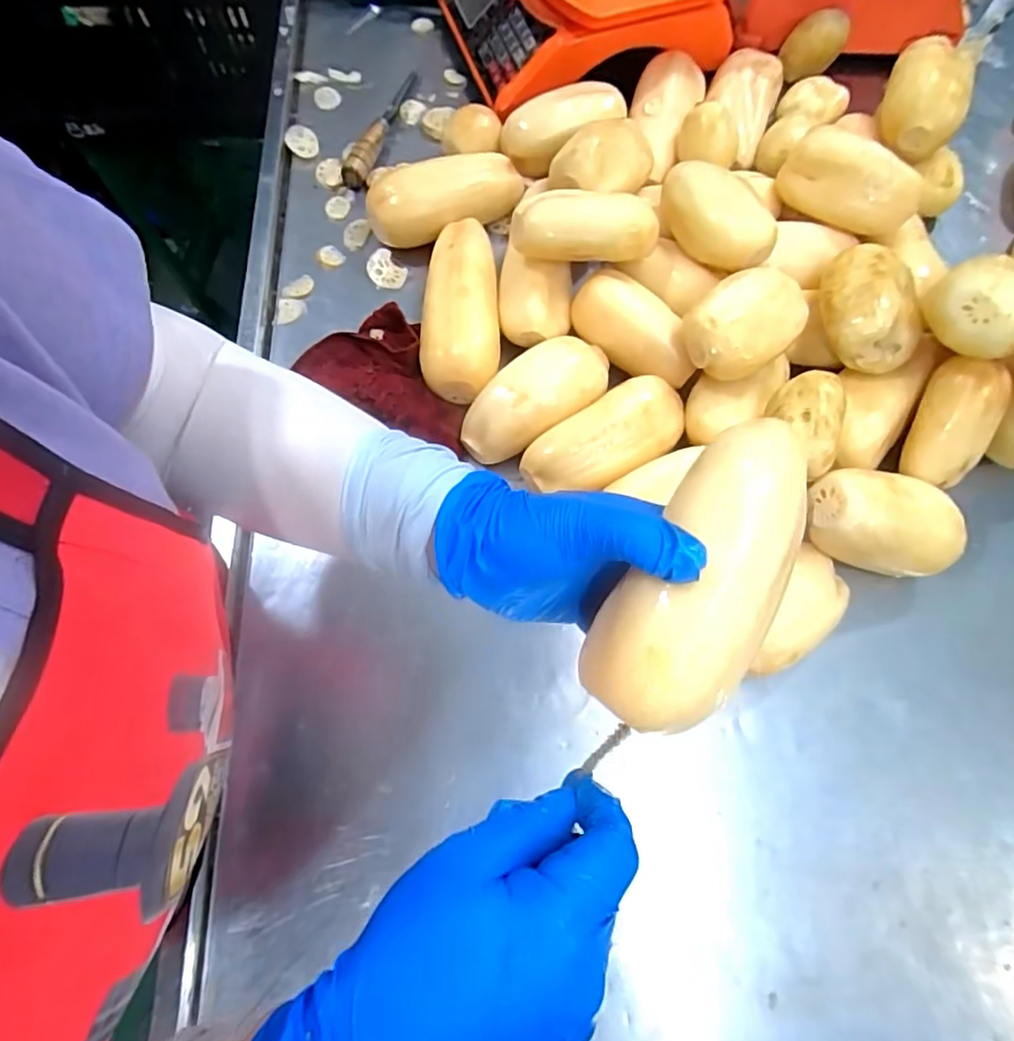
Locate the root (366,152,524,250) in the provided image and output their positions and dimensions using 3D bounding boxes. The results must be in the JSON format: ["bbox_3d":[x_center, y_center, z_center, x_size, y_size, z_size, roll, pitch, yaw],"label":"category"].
[{"bbox_3d":[-0.062,-0.330,0.611,0.159,0.057,0.072,-18,72,-8],"label":"root"}]

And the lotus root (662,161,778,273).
[{"bbox_3d":[0.194,-0.283,0.548,0.068,0.056,0.124,-33,75,-12],"label":"lotus root"}]

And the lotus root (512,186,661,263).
[{"bbox_3d":[0.070,-0.266,0.539,0.132,0.065,0.057,0,71,-2],"label":"lotus root"}]

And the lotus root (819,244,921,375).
[{"bbox_3d":[0.318,-0.192,0.516,0.079,0.054,0.114,18,71,5],"label":"lotus root"}]

